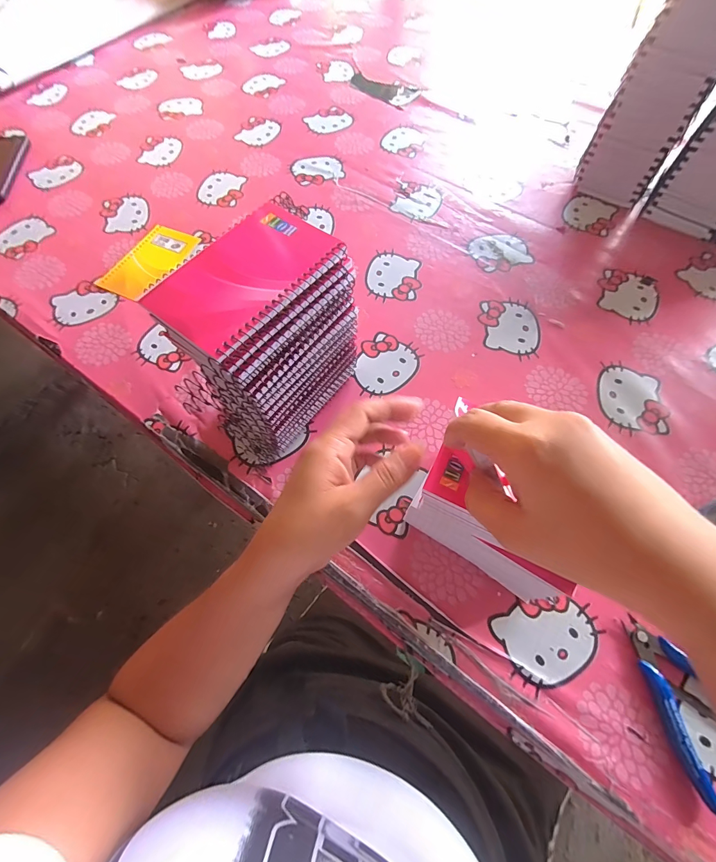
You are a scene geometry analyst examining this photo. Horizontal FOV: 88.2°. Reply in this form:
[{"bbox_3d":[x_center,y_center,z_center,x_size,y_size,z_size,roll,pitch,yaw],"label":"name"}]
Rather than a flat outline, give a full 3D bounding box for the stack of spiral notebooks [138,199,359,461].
[{"bbox_3d":[-0.078,-0.069,0.335,0.089,0.175,0.149,33,70,15],"label":"stack of spiral notebooks"}]

